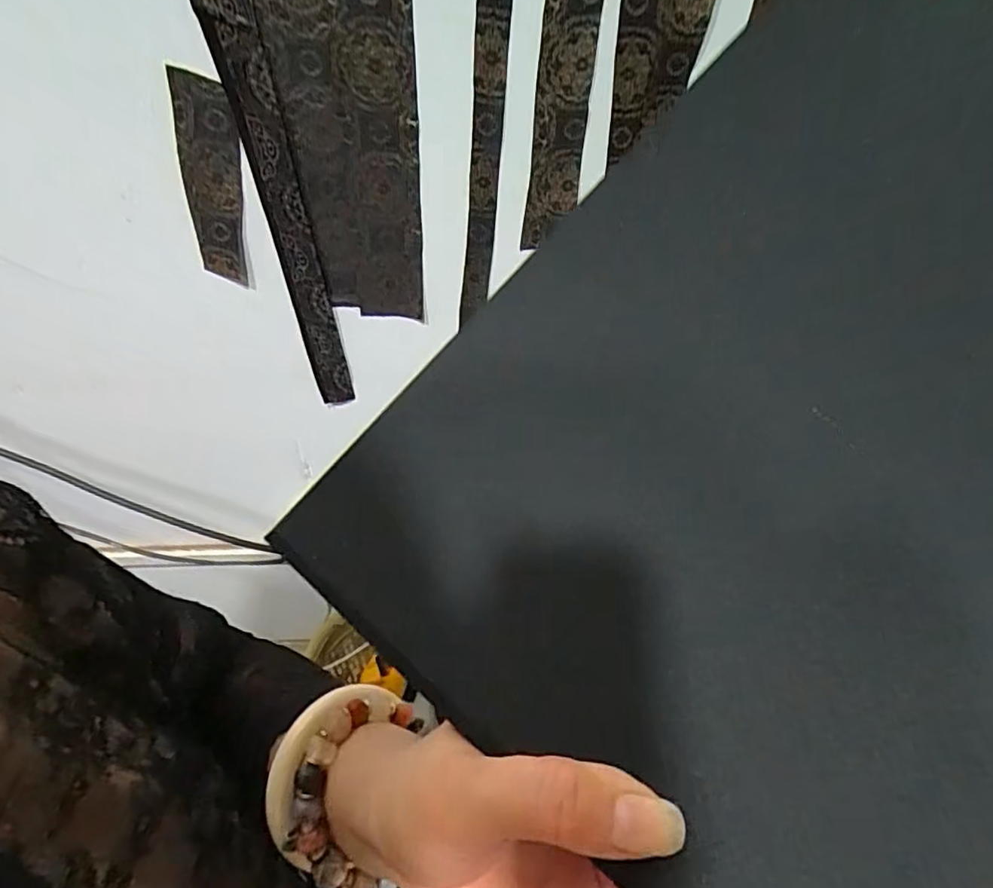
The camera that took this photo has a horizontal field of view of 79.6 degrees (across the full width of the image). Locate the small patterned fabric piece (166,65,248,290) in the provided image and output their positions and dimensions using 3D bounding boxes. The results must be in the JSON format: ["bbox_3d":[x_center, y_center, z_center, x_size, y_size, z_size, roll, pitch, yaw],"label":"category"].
[{"bbox_3d":[-0.247,-0.221,0.519,0.048,0.175,0.005,9,43,-9],"label":"small patterned fabric piece"}]

